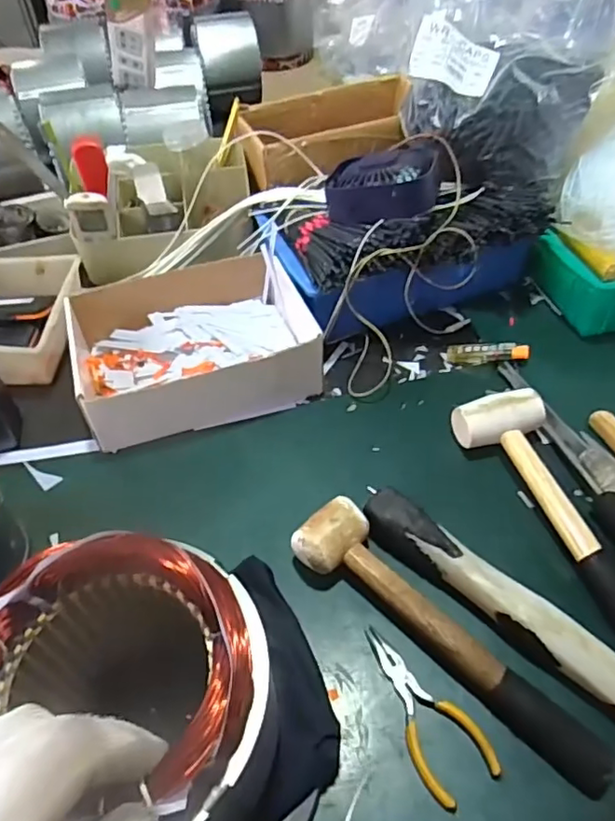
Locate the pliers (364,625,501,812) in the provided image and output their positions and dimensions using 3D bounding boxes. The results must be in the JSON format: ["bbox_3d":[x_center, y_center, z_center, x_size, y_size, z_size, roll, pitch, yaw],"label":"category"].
[{"bbox_3d":[0.076,0.208,0.406,0.048,0.008,0.120,-27,53,-20],"label":"pliers"}]

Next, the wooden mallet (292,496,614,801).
[{"bbox_3d":[0.101,0.158,0.426,0.256,0.037,0.058,32,57,26],"label":"wooden mallet"}]

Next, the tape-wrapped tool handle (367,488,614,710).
[{"bbox_3d":[0.174,0.162,0.420,0.318,0.031,0.033,35,59,28],"label":"tape-wrapped tool handle"}]

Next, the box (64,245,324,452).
[{"bbox_3d":[-0.120,-0.078,0.637,0.252,0.063,0.198,-16,50,-12],"label":"box"}]

